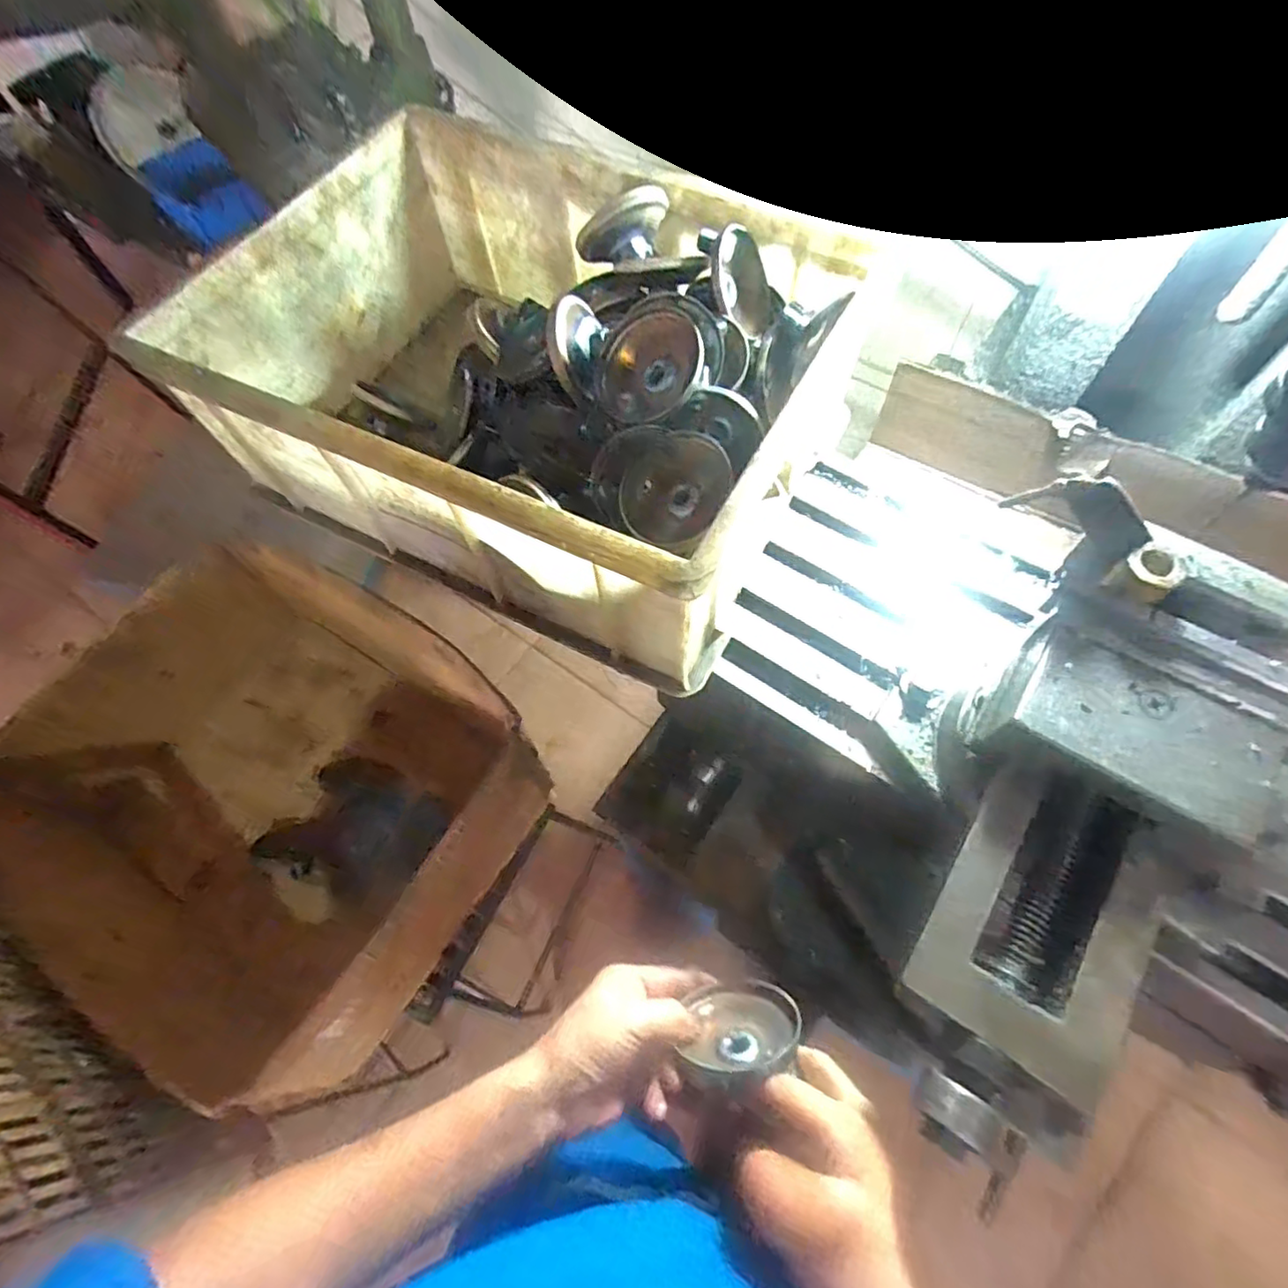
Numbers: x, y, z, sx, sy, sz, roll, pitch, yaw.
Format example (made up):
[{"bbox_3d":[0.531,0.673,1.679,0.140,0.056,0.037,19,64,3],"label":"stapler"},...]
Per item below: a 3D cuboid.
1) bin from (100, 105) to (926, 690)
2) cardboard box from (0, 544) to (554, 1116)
[{"bbox_3d":[-0.087,-0.212,0.511,0.446,0.169,0.330,26,67,15],"label":"bin"},{"bbox_3d":[-0.385,0.171,0.694,0.499,0.282,0.412,26,67,15],"label":"cardboard box"}]

